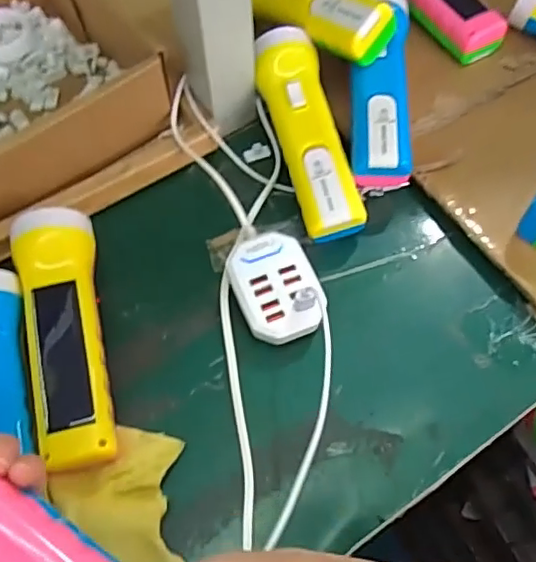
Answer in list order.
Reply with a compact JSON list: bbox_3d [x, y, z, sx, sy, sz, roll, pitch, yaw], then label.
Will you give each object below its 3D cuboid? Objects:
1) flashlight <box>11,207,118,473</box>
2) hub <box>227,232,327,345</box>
[{"bbox_3d":[-0.130,0.034,0.368,0.051,0.050,0.163,-11,61,-5],"label":"flashlight"},{"bbox_3d":[0.006,0.008,0.393,0.053,0.030,0.073,-20,62,-9],"label":"hub"}]

